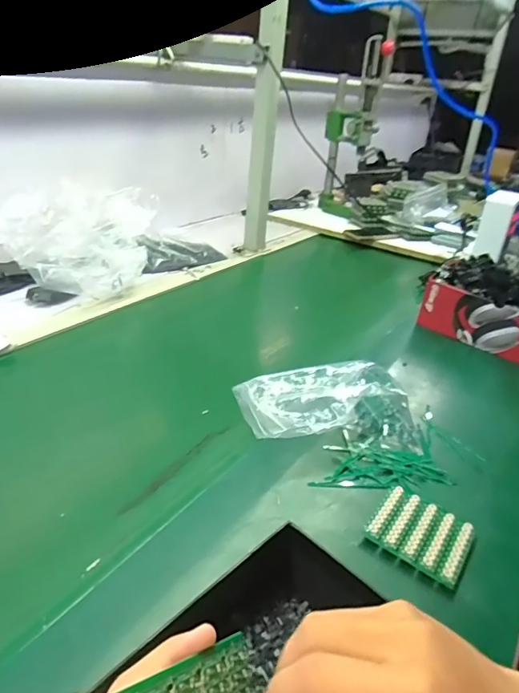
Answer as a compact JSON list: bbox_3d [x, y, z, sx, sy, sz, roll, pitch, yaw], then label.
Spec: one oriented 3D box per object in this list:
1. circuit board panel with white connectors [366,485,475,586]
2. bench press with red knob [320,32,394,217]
[{"bbox_3d":[0.155,0.180,0.465,0.085,0.014,0.076,25,34,30],"label":"circuit board panel with white connectors"},{"bbox_3d":[0.295,-0.648,1.481,0.125,0.456,0.202,-7,31,-21],"label":"bench press with red knob"}]

